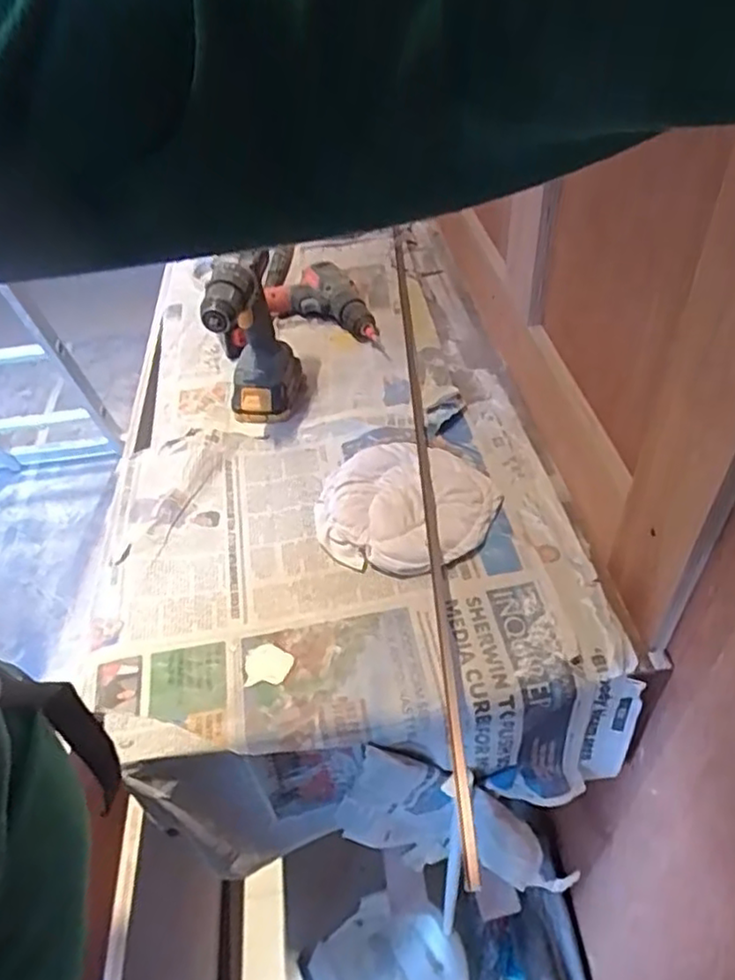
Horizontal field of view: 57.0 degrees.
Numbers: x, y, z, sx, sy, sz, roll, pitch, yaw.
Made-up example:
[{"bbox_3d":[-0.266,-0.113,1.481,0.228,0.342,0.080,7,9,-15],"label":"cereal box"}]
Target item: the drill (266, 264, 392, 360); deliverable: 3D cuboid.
[{"bbox_3d":[-0.034,-0.283,1.034,0.195,0.052,0.110,21,52,22],"label":"drill"}]

